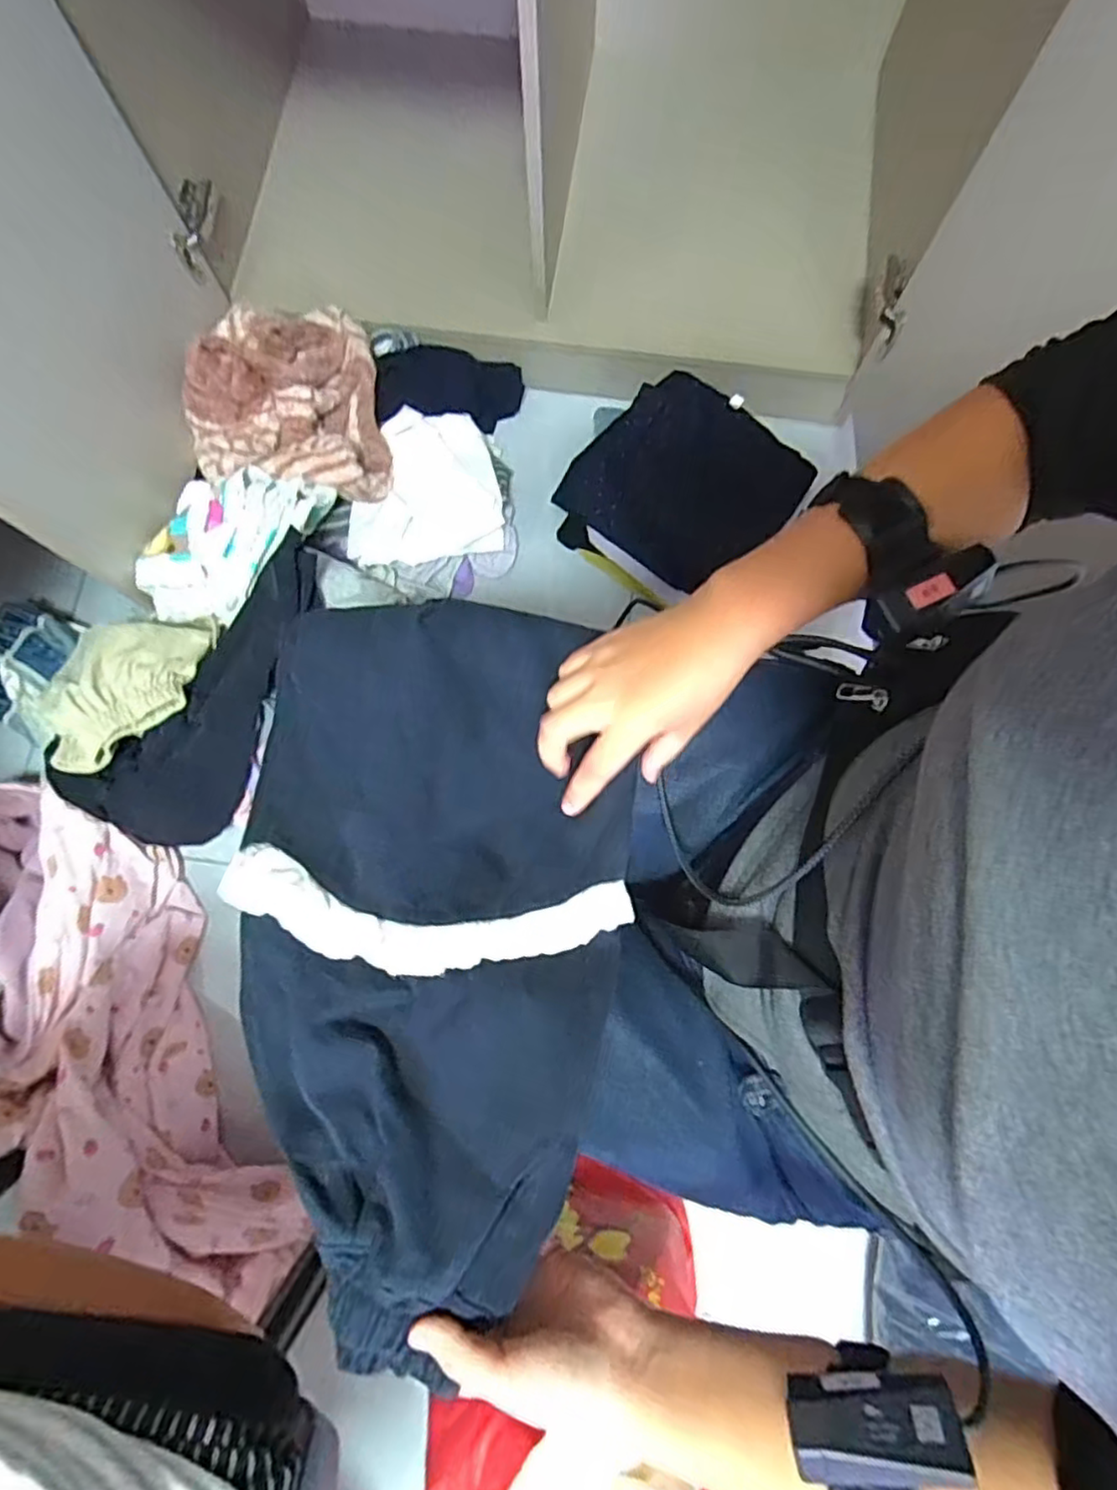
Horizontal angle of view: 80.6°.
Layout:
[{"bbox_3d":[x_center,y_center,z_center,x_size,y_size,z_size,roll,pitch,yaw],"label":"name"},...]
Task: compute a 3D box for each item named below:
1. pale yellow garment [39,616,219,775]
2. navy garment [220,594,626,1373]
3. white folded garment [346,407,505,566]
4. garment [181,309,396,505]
[{"bbox_3d":[-0.508,-0.070,0.775,0.164,0.082,0.196,1,78,1],"label":"pale yellow garment"},{"bbox_3d":[-0.073,0.109,0.400,0.247,0.055,0.397,3,79,1],"label":"navy garment"},{"bbox_3d":[-0.190,-0.356,0.912,0.206,0.044,0.218,-9,78,-1],"label":"white folded garment"},{"bbox_3d":[-0.363,-0.458,0.858,0.244,0.126,0.301,-8,78,-1],"label":"garment"}]

